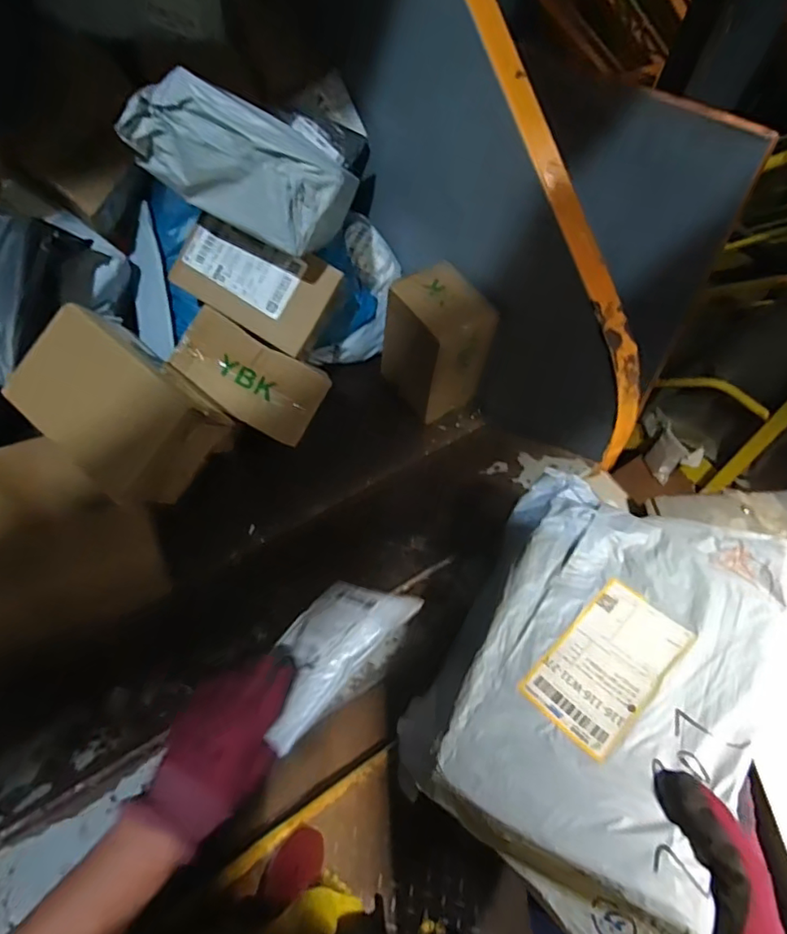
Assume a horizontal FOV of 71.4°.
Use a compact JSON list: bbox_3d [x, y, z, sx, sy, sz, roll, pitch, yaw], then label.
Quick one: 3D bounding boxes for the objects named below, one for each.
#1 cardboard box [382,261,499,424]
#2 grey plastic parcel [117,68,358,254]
[{"bbox_3d":[0.058,-0.170,0.759,0.099,0.169,0.117,-28,64,-21],"label":"cardboard box"},{"bbox_3d":[-0.148,-0.293,0.546,0.207,0.094,0.075,23,56,-13],"label":"grey plastic parcel"}]

